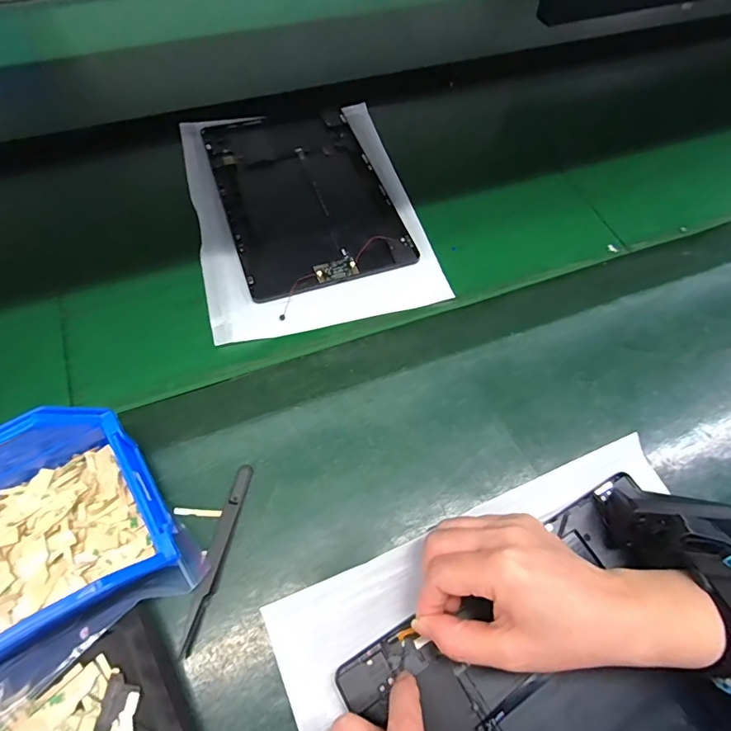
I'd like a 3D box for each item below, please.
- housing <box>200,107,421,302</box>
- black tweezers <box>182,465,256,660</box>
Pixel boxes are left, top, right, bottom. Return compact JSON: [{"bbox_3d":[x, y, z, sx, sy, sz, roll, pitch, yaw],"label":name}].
[{"bbox_3d":[-0.063,-0.174,0.457,0.155,0.007,0.237,-17,63,-11],"label":"housing"},{"bbox_3d":[-0.092,0.115,0.288,0.011,0.011,0.112,9,61,2],"label":"black tweezers"}]

